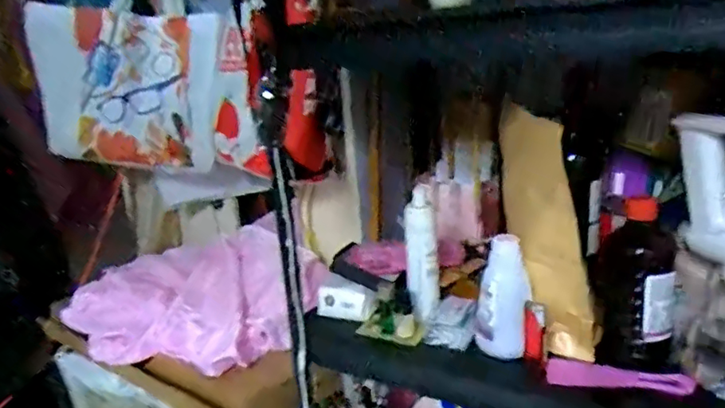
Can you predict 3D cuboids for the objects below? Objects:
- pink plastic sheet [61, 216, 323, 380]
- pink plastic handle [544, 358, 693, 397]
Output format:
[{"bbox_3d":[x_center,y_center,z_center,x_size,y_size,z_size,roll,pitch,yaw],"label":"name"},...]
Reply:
[{"bbox_3d":[-0.313,0.153,1.065,0.371,0.160,0.393,-18,21,-39],"label":"pink plastic sheet"},{"bbox_3d":[0.272,0.186,0.607,0.138,0.028,0.027,3,17,23],"label":"pink plastic handle"}]

